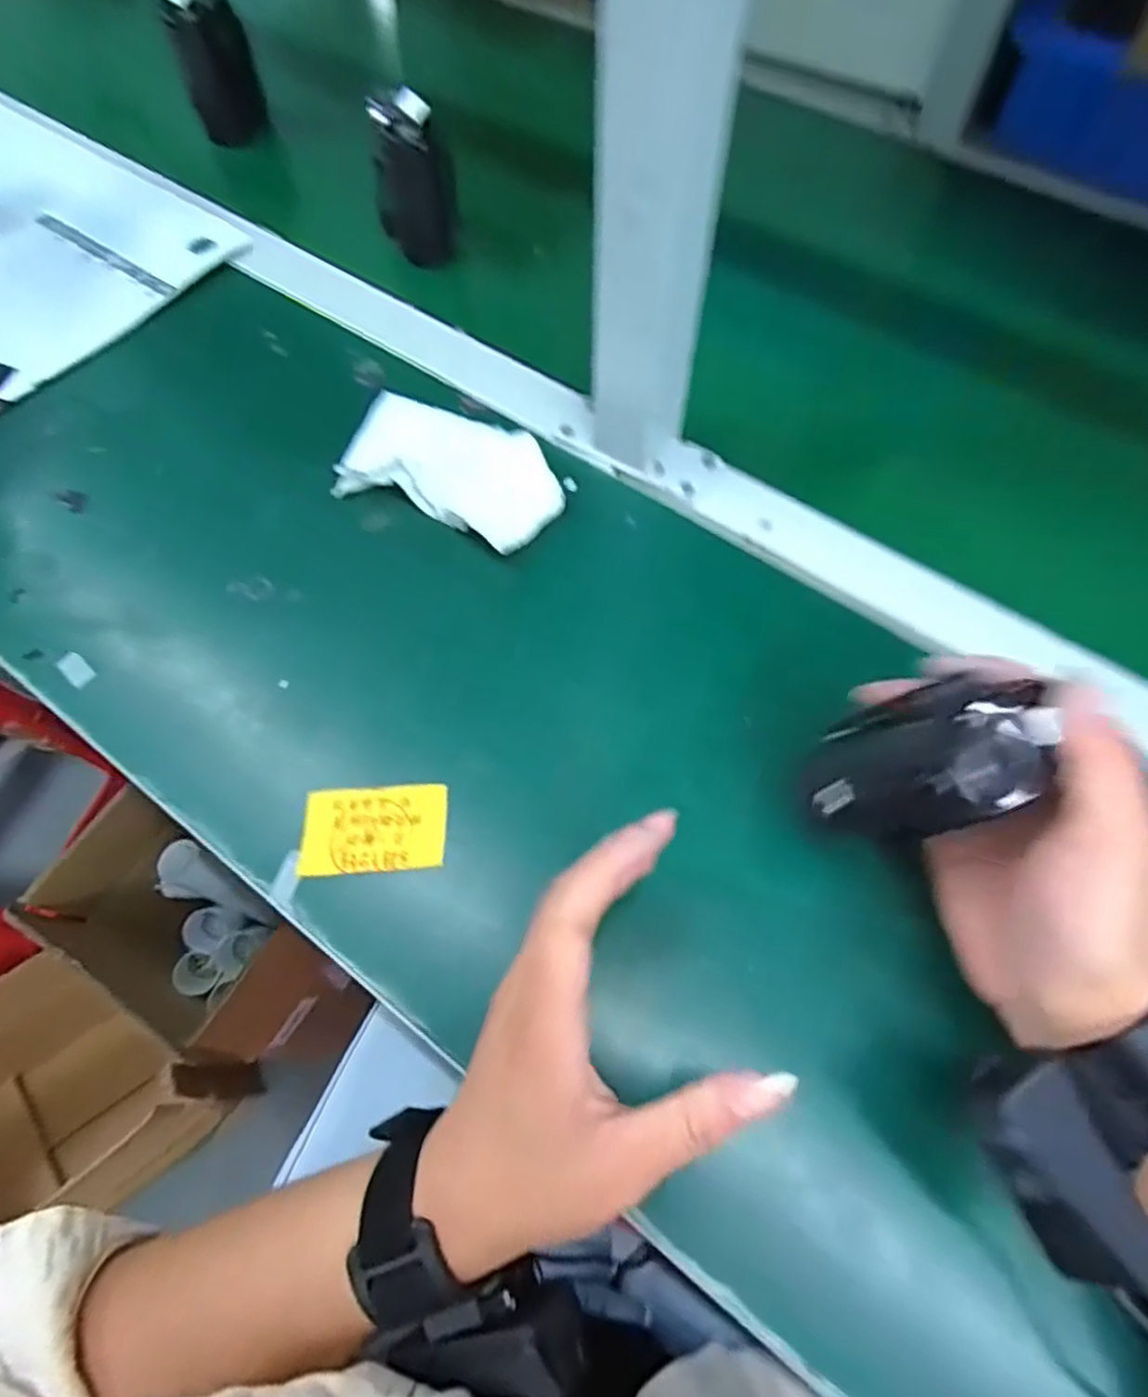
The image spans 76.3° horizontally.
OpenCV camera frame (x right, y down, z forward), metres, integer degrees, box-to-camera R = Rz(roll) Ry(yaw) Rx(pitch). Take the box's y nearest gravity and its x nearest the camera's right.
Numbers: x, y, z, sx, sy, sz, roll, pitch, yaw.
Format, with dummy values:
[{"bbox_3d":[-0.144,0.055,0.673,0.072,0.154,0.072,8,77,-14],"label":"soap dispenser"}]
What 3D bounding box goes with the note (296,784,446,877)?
[{"bbox_3d":[-0.093,0.061,0.340,0.065,0.005,0.039,-4,65,-1],"label":"note"}]

